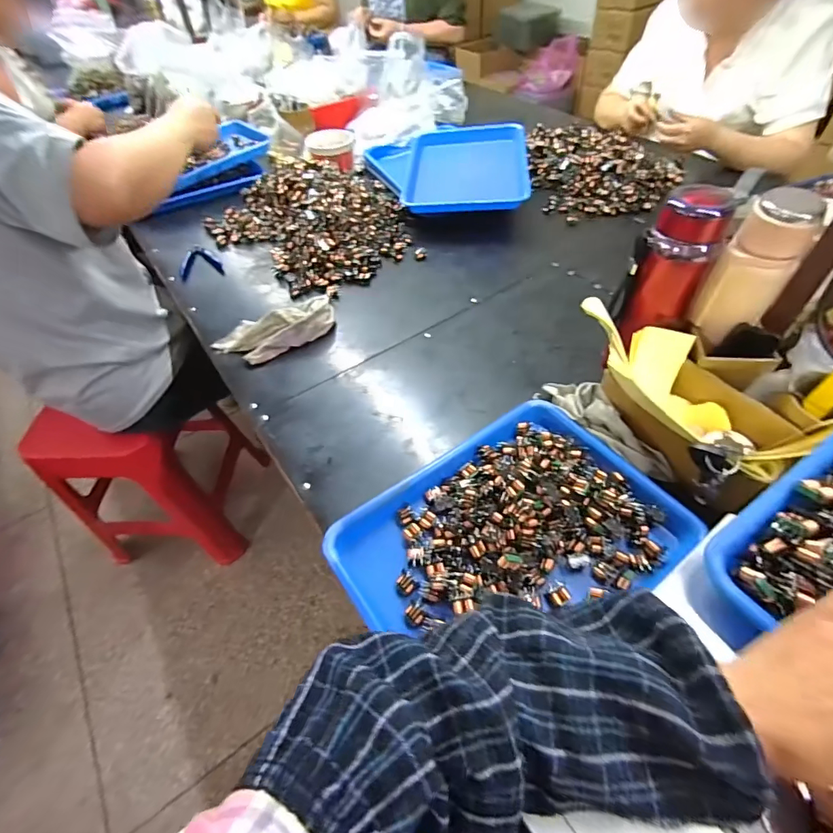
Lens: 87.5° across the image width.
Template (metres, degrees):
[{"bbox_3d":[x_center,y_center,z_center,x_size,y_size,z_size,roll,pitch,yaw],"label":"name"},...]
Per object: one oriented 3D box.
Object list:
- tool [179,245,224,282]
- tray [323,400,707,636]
[{"bbox_3d":[-0.435,-0.312,0.866,0.077,0.026,0.118,-22,53,-14],"label":"tool"},{"bbox_3d":[0.094,0.122,0.460,0.330,0.053,0.219,-32,56,-20],"label":"tray"}]

